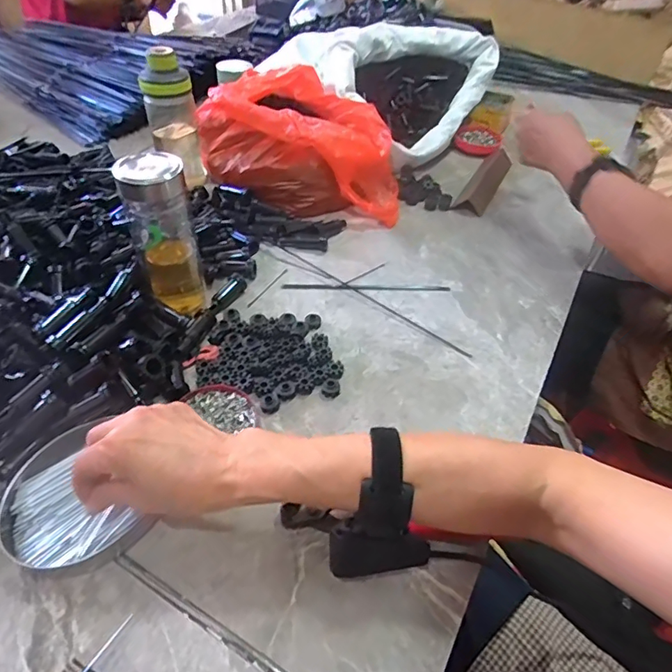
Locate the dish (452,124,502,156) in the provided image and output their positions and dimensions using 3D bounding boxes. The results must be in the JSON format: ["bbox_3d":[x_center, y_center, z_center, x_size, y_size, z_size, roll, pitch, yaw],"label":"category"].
[{"bbox_3d":[0.270,-0.373,0.929,0.083,0.027,0.092,23,49,16],"label":"dish"}]

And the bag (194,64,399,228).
[{"bbox_3d":[-0.057,-0.313,0.776,0.303,0.132,0.261,4,45,-2],"label":"bag"}]

